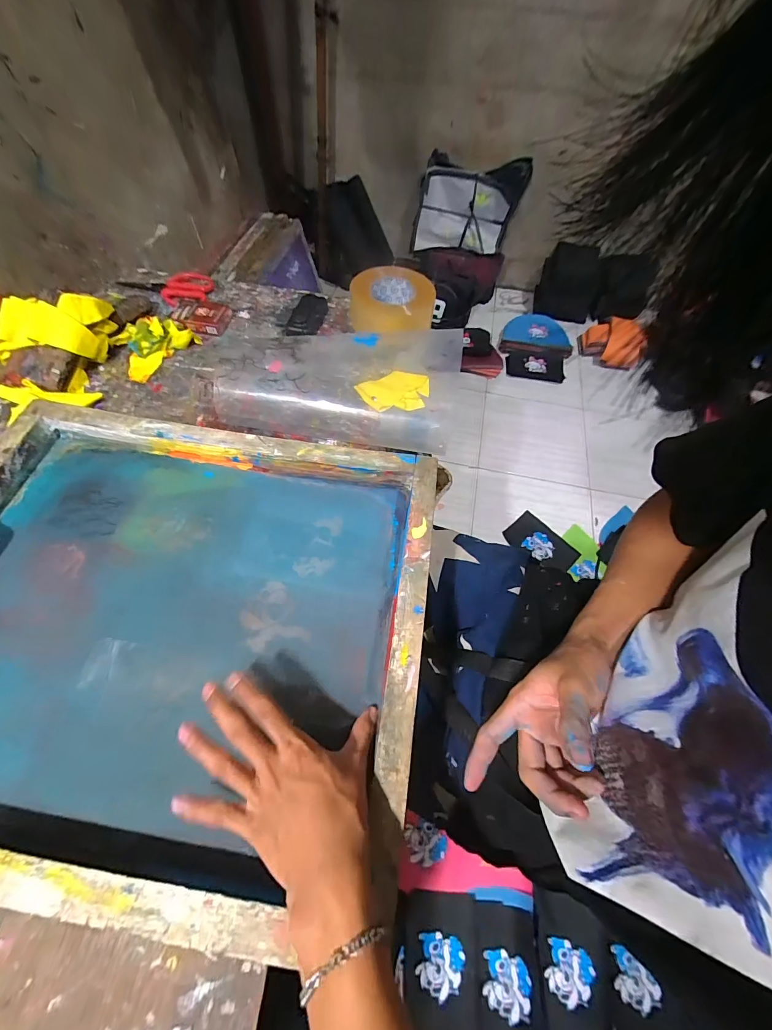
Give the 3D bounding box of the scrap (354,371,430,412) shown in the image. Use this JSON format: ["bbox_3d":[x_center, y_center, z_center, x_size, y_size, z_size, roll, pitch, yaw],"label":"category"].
[{"bbox_3d":[0.015,-0.201,0.585,0.113,0.011,0.076,-8,62,-7],"label":"scrap"}]

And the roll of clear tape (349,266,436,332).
[{"bbox_3d":[0.012,-0.365,0.614,0.132,0.047,0.132,2,61,-2],"label":"roll of clear tape"}]

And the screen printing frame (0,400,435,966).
[{"bbox_3d":[-0.237,0.092,0.386,0.538,0.046,0.445,9,61,1],"label":"screen printing frame"}]

